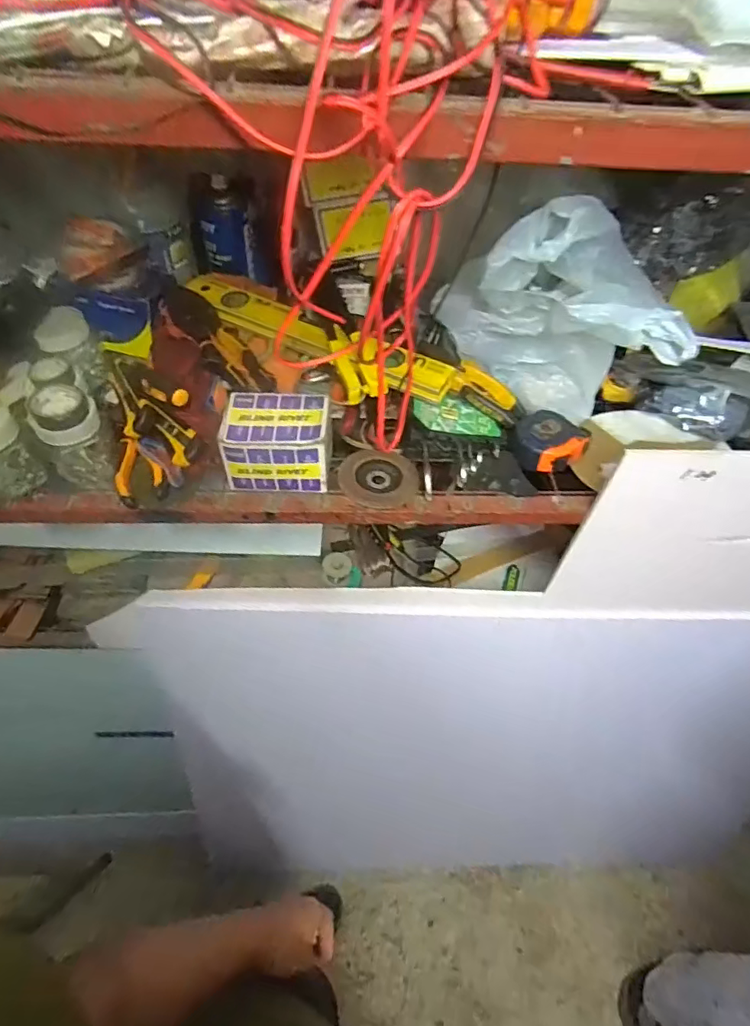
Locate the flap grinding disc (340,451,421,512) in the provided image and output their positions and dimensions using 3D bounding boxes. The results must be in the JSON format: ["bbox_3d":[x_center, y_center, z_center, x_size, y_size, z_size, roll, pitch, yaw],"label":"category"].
[{"bbox_3d":[0.005,-0.040,0.627,0.090,0.012,0.081,9,53,1],"label":"flap grinding disc"}]

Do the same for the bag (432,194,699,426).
[{"bbox_3d":[0.239,-0.231,0.634,0.259,0.186,0.184,39,59,22],"label":"bag"}]

